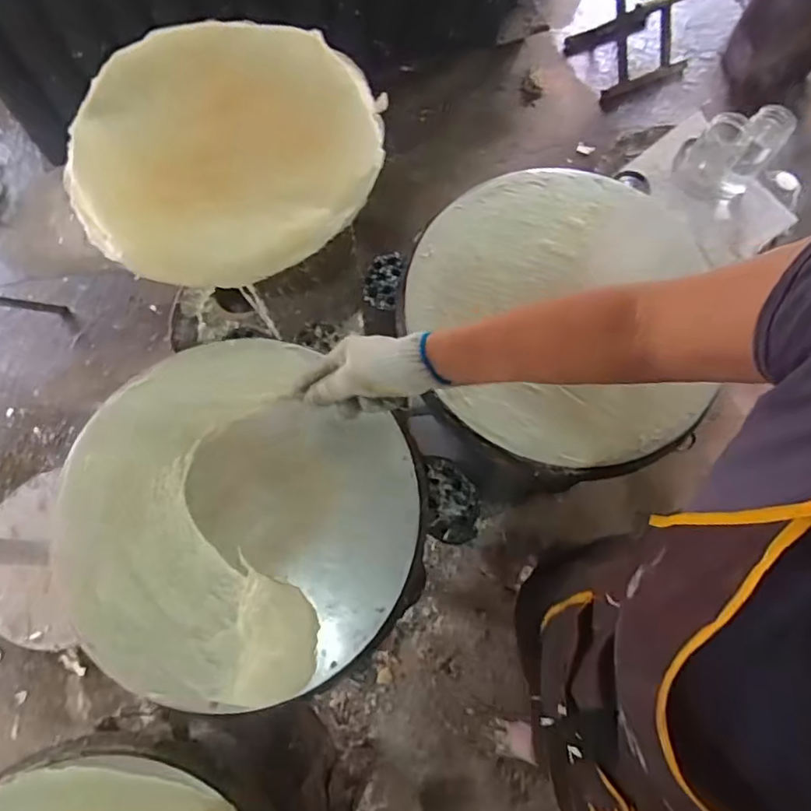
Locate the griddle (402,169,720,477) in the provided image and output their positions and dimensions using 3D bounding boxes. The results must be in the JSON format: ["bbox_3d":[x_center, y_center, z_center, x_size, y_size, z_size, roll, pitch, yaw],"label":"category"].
[{"bbox_3d":[0.181,-0.122,0.685,0.352,0.037,0.386,0,74,0],"label":"griddle"}]

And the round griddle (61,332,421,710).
[{"bbox_3d":[-0.185,0.119,0.610,0.383,0.028,0.361,0,74,0],"label":"round griddle"}]

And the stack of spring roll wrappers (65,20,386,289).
[{"bbox_3d":[-0.230,-0.325,0.698,0.374,0.037,0.367,18,75,5],"label":"stack of spring roll wrappers"}]

